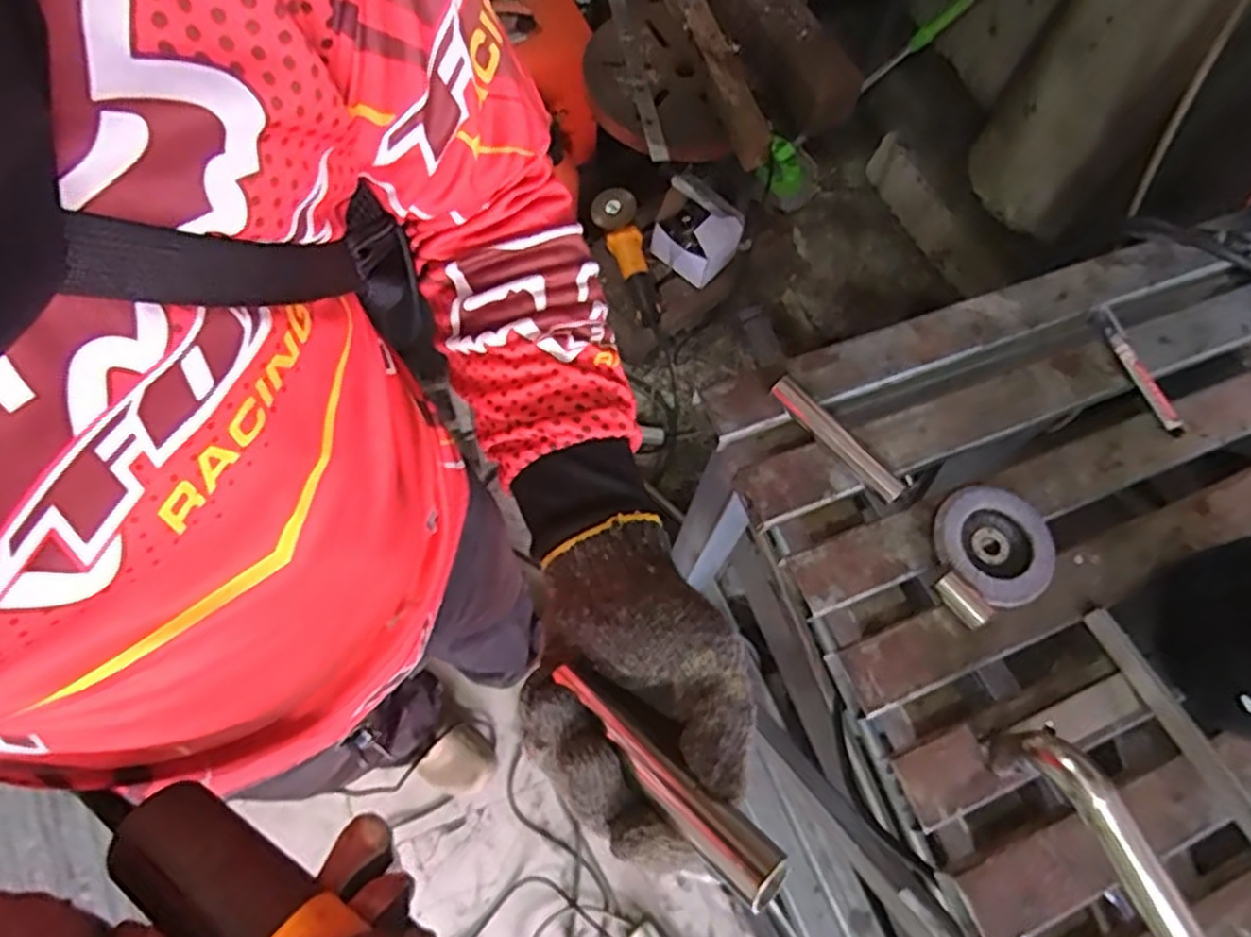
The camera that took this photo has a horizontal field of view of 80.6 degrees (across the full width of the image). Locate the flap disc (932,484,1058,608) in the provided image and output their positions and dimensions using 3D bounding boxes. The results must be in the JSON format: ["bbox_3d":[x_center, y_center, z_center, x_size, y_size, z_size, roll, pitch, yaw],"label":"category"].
[{"bbox_3d":[0.277,0.057,0.554,0.090,0.013,0.087,43,68,13],"label":"flap disc"}]

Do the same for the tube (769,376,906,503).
[{"bbox_3d":[0.163,-0.023,0.580,0.018,0.020,0.127,-36,74,-20],"label":"tube"}]

